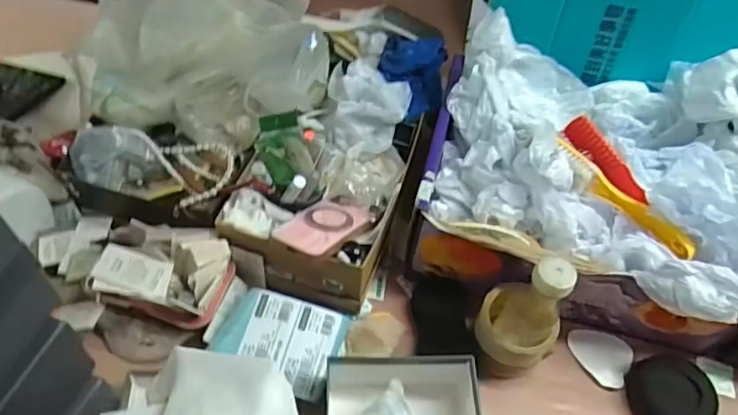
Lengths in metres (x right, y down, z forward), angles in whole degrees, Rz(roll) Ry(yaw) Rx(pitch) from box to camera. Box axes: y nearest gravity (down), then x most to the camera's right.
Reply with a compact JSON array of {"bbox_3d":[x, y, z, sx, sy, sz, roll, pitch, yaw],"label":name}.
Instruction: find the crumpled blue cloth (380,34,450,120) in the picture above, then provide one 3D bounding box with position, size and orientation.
[{"bbox_3d":[0.060,-0.193,0.800,0.096,0.046,0.131,12,53,4],"label":"crumpled blue cloth"}]

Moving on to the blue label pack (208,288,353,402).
[{"bbox_3d":[-0.103,0.147,0.646,0.139,0.039,0.118,18,54,8],"label":"blue label pack"}]

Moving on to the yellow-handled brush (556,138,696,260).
[{"bbox_3d":[0.294,-0.011,0.649,0.188,0.031,0.032,40,60,22],"label":"yellow-handled brush"}]

